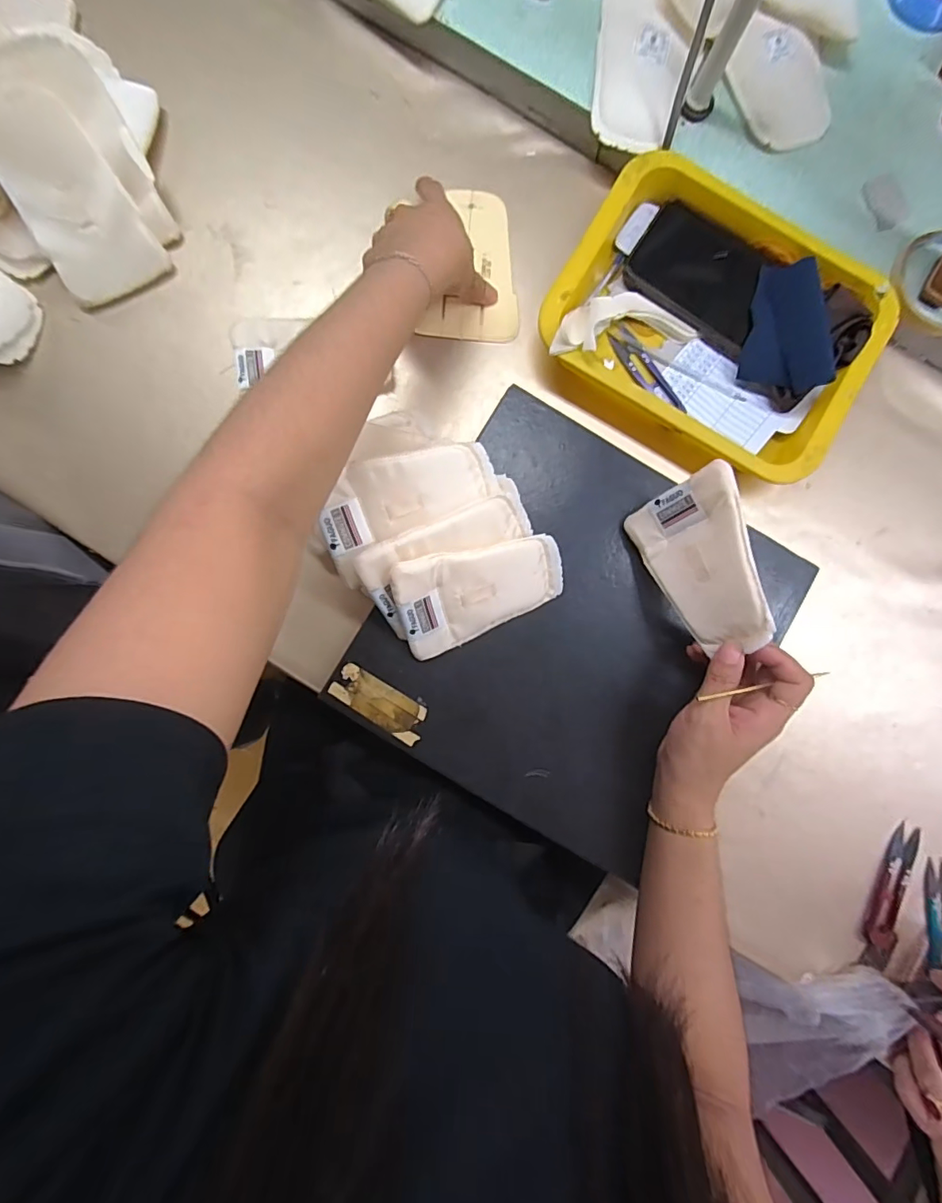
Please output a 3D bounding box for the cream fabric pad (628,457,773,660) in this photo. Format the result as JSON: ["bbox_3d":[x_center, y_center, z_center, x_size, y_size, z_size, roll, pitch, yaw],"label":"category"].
[{"bbox_3d":[0.168,-0.026,0.367,0.007,0.083,0.121,-8,73,-36],"label":"cream fabric pad"}]

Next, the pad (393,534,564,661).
[{"bbox_3d":[0.010,-0.006,0.392,0.128,0.009,0.084,-18,122,-11],"label":"pad"}]

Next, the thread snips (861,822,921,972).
[{"bbox_3d":[0.362,0.255,0.436,0.029,0.008,0.121,19,88,0],"label":"thread snips"}]

